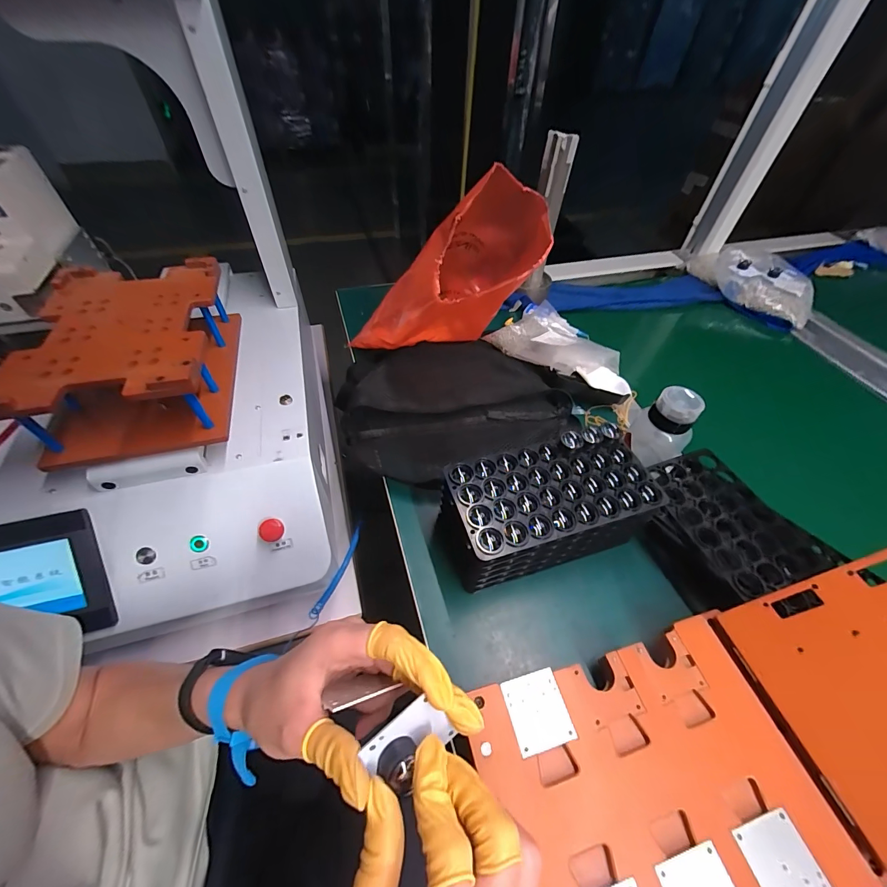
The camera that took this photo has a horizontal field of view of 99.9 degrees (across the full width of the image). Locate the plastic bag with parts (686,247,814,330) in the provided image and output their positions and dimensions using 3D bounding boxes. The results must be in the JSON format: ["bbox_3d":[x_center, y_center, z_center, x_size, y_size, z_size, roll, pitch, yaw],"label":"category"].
[{"bbox_3d":[0.629,-0.338,0.768,0.141,0.048,0.250,-35,60,-26],"label":"plastic bag with parts"}]

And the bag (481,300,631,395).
[{"bbox_3d":[0.194,-0.151,0.593,0.221,0.046,0.138,36,59,25],"label":"bag"}]

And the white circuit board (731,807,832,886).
[{"bbox_3d":[0.221,0.273,0.240,0.044,0.005,0.046,-10,52,-9],"label":"white circuit board"}]

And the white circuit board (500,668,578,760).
[{"bbox_3d":[0.073,0.206,0.288,0.044,0.004,0.048,-12,52,-11],"label":"white circuit board"}]

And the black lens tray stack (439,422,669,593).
[{"bbox_3d":[0.104,0.063,0.381,0.195,0.098,0.097,-13,52,-12],"label":"black lens tray stack"}]

